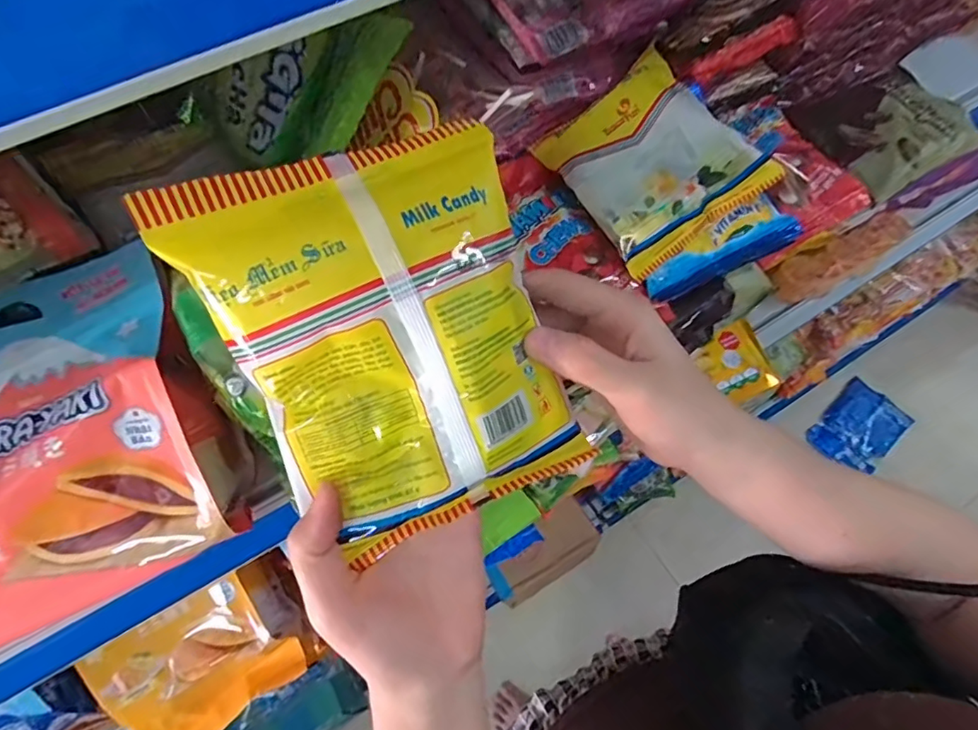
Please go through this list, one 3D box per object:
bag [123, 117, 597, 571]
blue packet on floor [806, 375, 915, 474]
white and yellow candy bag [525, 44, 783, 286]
[{"bbox_3d":[-0.034,-0.006,0.220,0.123,0.024,0.156,-23,105,-12],"label":"bag"},{"bbox_3d":[0.936,0.158,1.392,0.248,0.054,0.169,-40,67,-17],"label":"blue packet on floor"},{"bbox_3d":[0.130,-0.162,0.428,0.133,0.022,0.137,-36,80,3],"label":"white and yellow candy bag"}]

